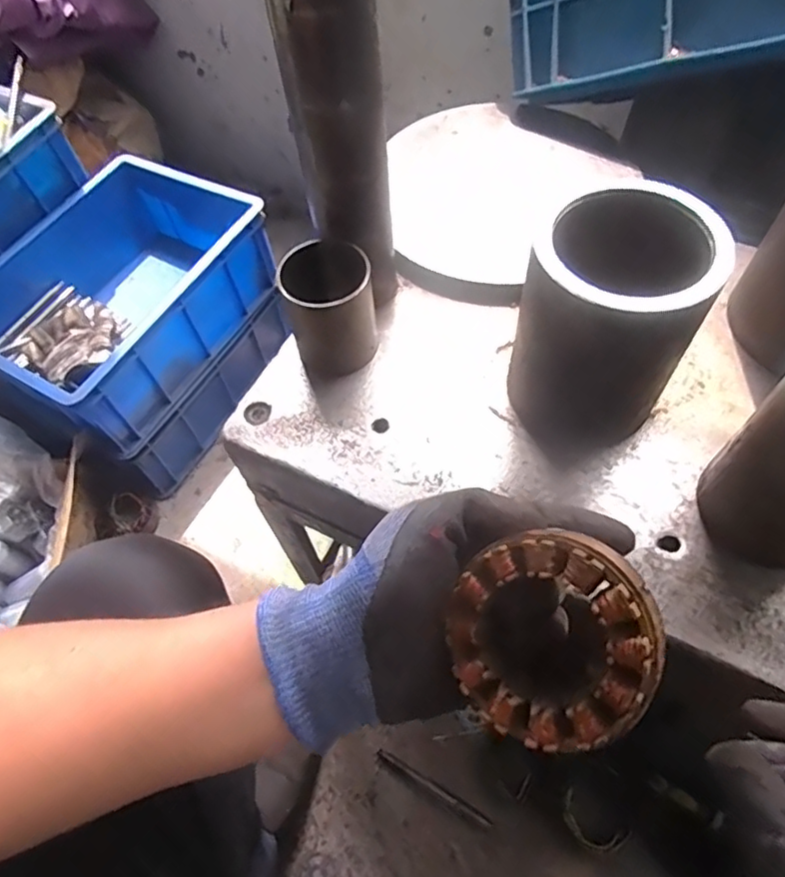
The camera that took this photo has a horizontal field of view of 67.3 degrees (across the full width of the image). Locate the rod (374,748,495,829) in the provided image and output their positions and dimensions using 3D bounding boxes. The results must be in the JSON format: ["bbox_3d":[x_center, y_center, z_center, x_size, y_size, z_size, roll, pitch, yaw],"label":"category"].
[{"bbox_3d":[0.050,0.419,0.710,0.150,0.007,0.012,25,64,17],"label":"rod"}]

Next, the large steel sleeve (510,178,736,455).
[{"bbox_3d":[0.147,-0.075,0.404,0.099,0.146,0.111,26,64,18],"label":"large steel sleeve"}]

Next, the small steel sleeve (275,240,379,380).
[{"bbox_3d":[-0.050,-0.105,0.474,0.067,0.086,0.079,-14,60,-5],"label":"small steel sleeve"}]

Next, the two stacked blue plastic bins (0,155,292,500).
[{"bbox_3d":[-0.384,-0.196,0.932,0.292,0.262,0.421,26,64,18],"label":"two stacked blue plastic bins"}]

